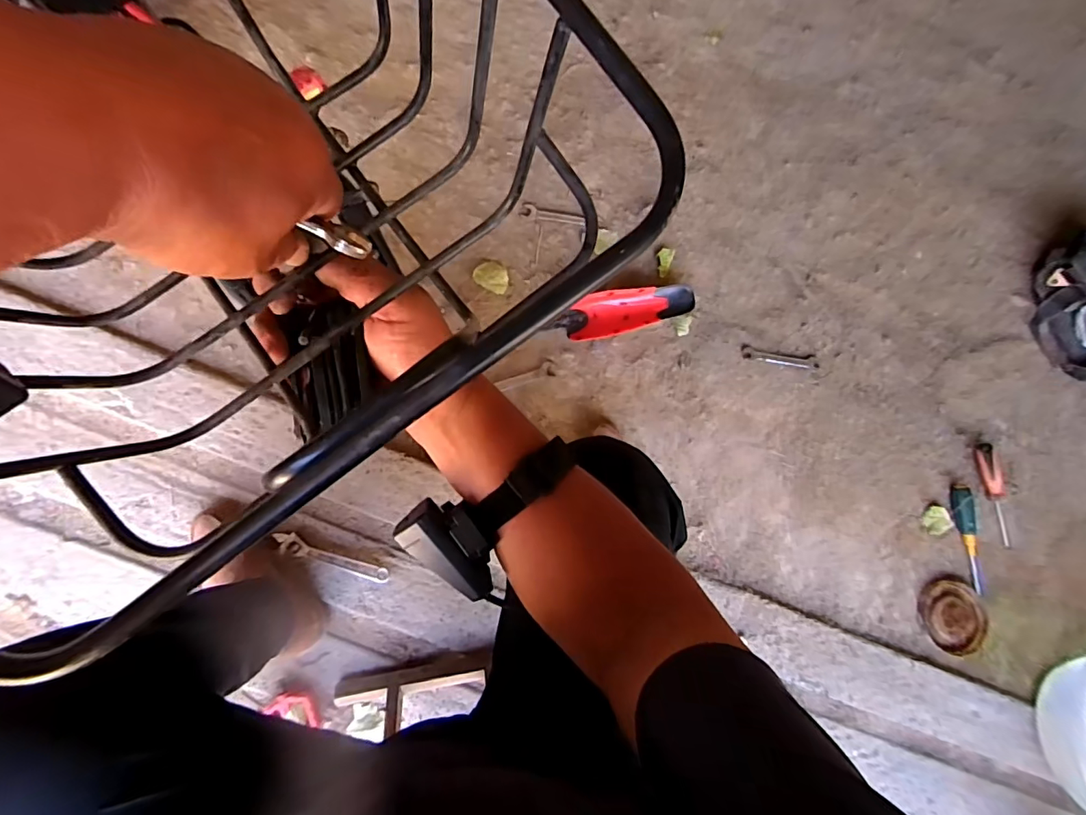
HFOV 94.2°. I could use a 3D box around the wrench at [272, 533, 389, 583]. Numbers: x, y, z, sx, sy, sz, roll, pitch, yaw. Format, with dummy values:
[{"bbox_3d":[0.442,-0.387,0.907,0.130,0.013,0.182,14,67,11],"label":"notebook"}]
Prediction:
[{"bbox_3d":[-0.334,0.239,0.802,0.183,0.015,0.033,19,82,-5],"label":"wrench"}]

